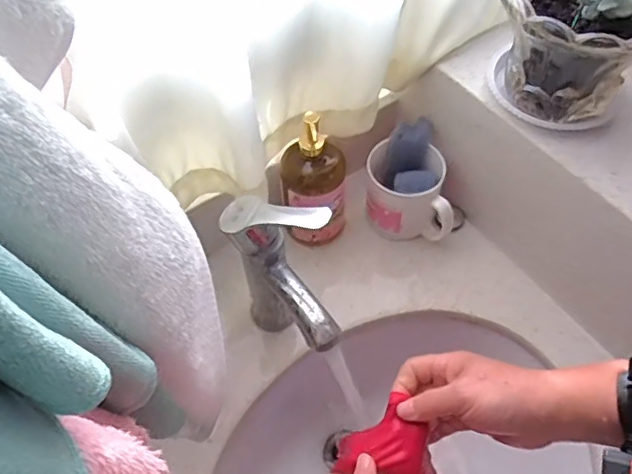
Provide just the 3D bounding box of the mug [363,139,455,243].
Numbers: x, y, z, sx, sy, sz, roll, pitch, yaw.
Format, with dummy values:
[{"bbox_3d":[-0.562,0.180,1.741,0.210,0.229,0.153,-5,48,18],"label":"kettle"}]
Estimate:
[{"bbox_3d":[0.118,-0.051,0.705,0.114,0.107,0.083,9,57,9],"label":"mug"}]

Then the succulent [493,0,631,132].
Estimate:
[{"bbox_3d":[0.246,-0.191,0.541,0.153,0.146,0.160,24,61,18],"label":"succulent"}]

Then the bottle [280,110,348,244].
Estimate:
[{"bbox_3d":[-0.002,-0.061,0.667,0.072,0.193,0.065,-2,56,2],"label":"bottle"}]

